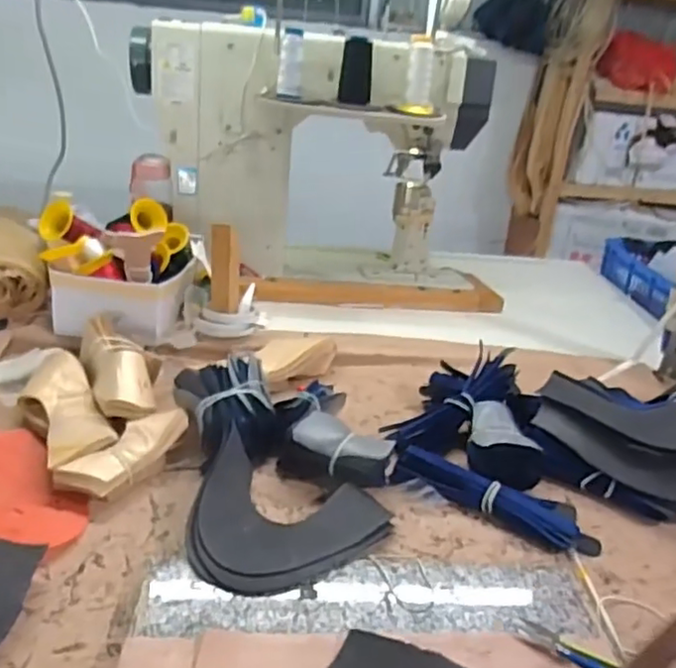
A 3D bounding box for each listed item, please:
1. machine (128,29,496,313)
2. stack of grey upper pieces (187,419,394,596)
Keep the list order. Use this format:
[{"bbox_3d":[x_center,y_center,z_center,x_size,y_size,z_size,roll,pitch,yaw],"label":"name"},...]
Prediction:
[{"bbox_3d":[-0.021,-0.285,1.121,0.628,0.428,0.279,-2,27,-16],"label":"machine"},{"bbox_3d":[-0.049,0.174,0.612,0.184,0.028,0.169,13,30,10],"label":"stack of grey upper pieces"}]

